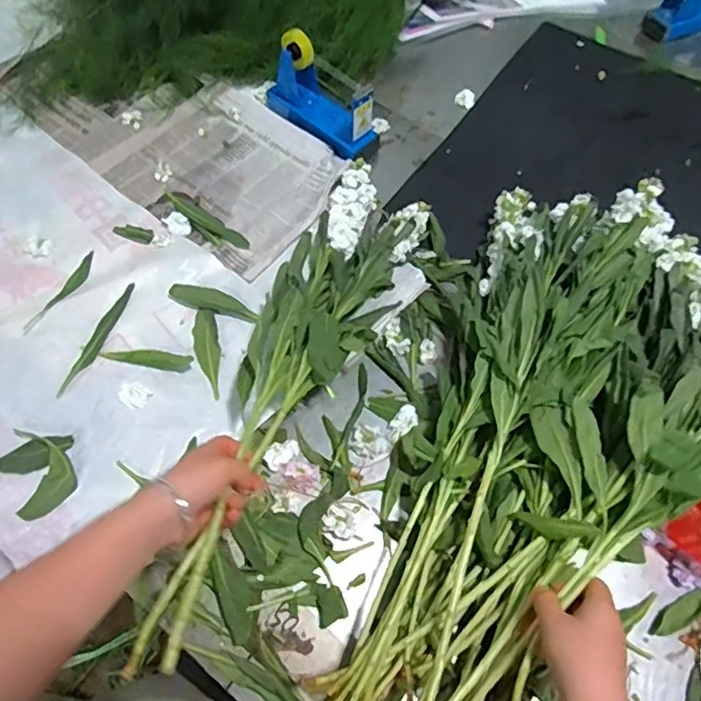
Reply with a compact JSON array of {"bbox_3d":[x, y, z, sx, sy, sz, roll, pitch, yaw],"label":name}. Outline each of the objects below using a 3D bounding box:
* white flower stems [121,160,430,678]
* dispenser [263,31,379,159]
[{"bbox_3d":[-0.057,0.005,0.664,0.148,0.057,0.649,19,53,7],"label":"white flower stems"},{"bbox_3d":[-0.043,-0.404,0.880,0.078,0.114,0.196,-39,70,-21],"label":"dispenser"}]

